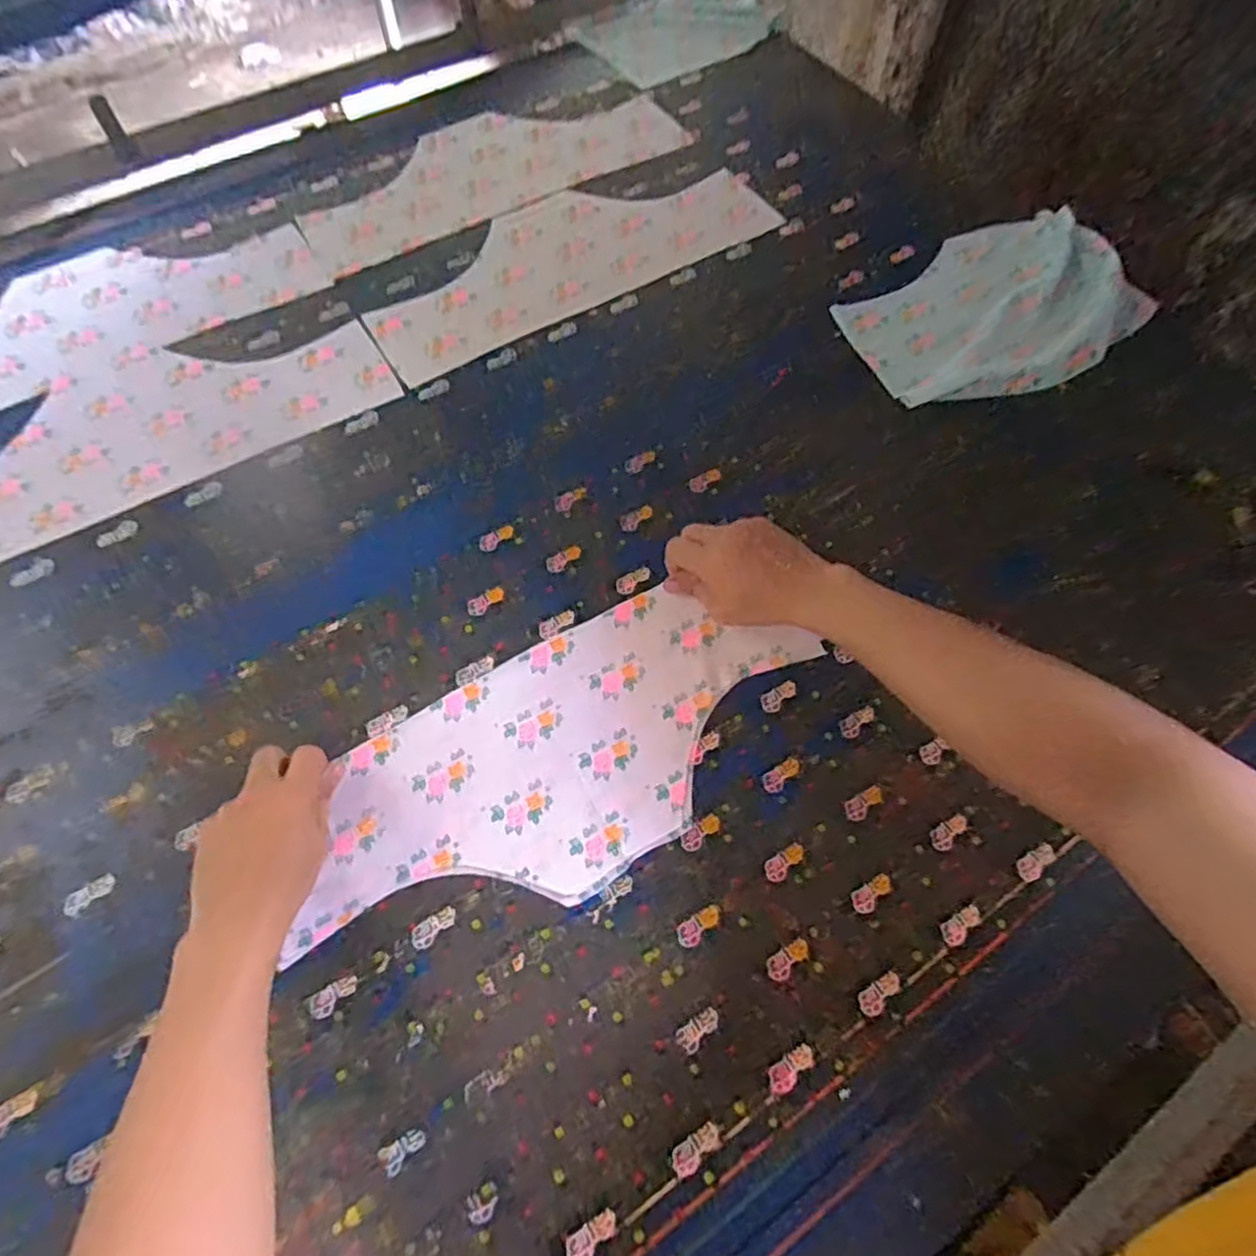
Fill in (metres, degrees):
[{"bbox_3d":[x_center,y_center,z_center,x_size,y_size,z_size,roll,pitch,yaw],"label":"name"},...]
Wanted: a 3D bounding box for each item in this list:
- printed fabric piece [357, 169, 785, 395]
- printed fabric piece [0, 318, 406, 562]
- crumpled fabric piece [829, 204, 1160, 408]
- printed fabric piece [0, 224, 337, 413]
[{"bbox_3d":[-0.062,-0.407,0.761,0.453,0.009,0.165,-30,71,-13],"label":"printed fabric piece"},{"bbox_3d":[-0.467,-0.185,0.657,0.468,0.006,0.169,-28,66,-11],"label":"printed fabric piece"},{"bbox_3d":[0.394,-0.340,0.732,0.318,0.026,0.205,-30,67,-12],"label":"crumpled fabric piece"},{"bbox_3d":[-0.566,-0.323,0.728,0.471,0.008,0.183,-29,67,-12],"label":"printed fabric piece"}]

